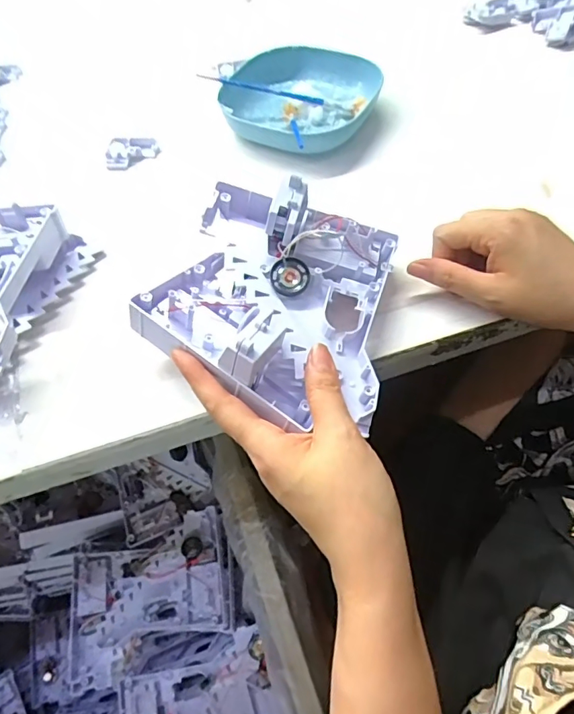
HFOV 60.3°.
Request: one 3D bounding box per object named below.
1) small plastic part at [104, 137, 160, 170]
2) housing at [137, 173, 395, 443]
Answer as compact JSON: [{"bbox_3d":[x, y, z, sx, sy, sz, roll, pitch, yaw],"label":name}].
[{"bbox_3d":[-0.146,-0.193,0.465,0.048,0.013,0.034,-7,56,-1],"label":"small plastic part"},{"bbox_3d":[-0.006,-0.041,0.318,0.149,0.059,0.150,15,59,13],"label":"housing"}]

